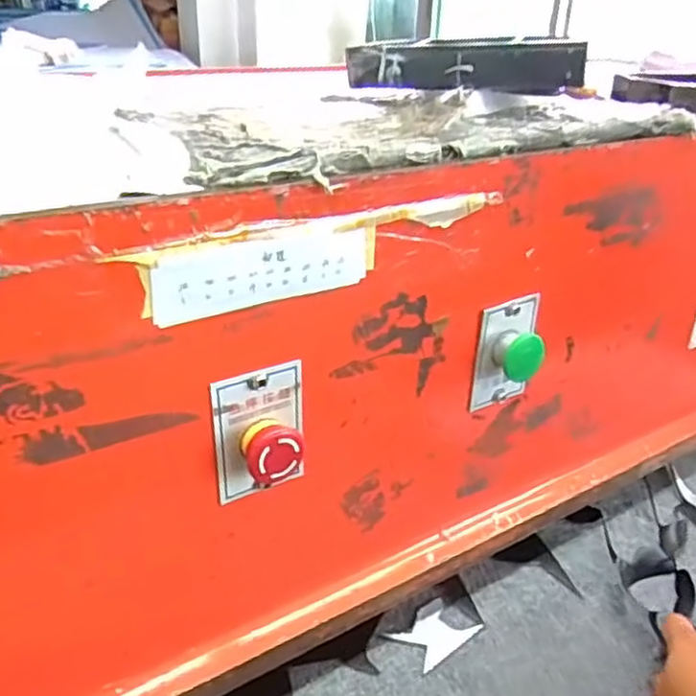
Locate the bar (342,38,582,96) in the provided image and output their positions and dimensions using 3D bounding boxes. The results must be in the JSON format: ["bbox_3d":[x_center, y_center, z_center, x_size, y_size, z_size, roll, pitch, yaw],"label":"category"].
[{"bbox_3d":[0.085,-0.213,0.508,0.177,0.038,0.013,9,32,20],"label":"bar"}]

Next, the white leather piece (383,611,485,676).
[{"bbox_3d":[0.077,0.246,0.583,0.071,0.004,0.046,-20,36,-34],"label":"white leather piece"}]

